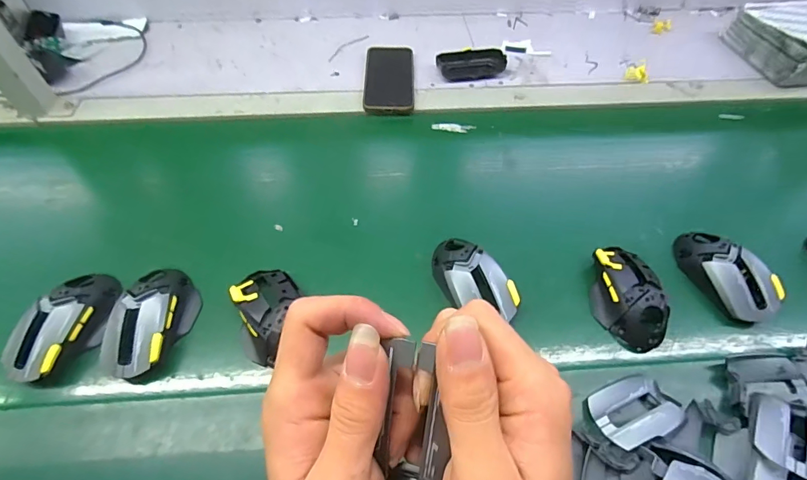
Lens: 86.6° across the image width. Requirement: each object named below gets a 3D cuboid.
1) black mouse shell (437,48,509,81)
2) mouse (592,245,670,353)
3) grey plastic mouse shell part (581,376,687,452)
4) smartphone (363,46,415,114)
[{"bbox_3d":[0.110,-0.285,0.696,0.107,0.027,0.049,-6,55,-5],"label":"black mouse shell"},{"bbox_3d":[0.243,0.060,0.469,0.069,0.045,0.120,1,55,0],"label":"mouse"},{"bbox_3d":[0.211,0.154,0.389,0.081,0.020,0.054,-14,56,-10],"label":"grey plastic mouse shell part"},{"bbox_3d":[-0.022,-0.260,0.681,0.077,0.017,0.152,0,64,1],"label":"smartphone"}]

